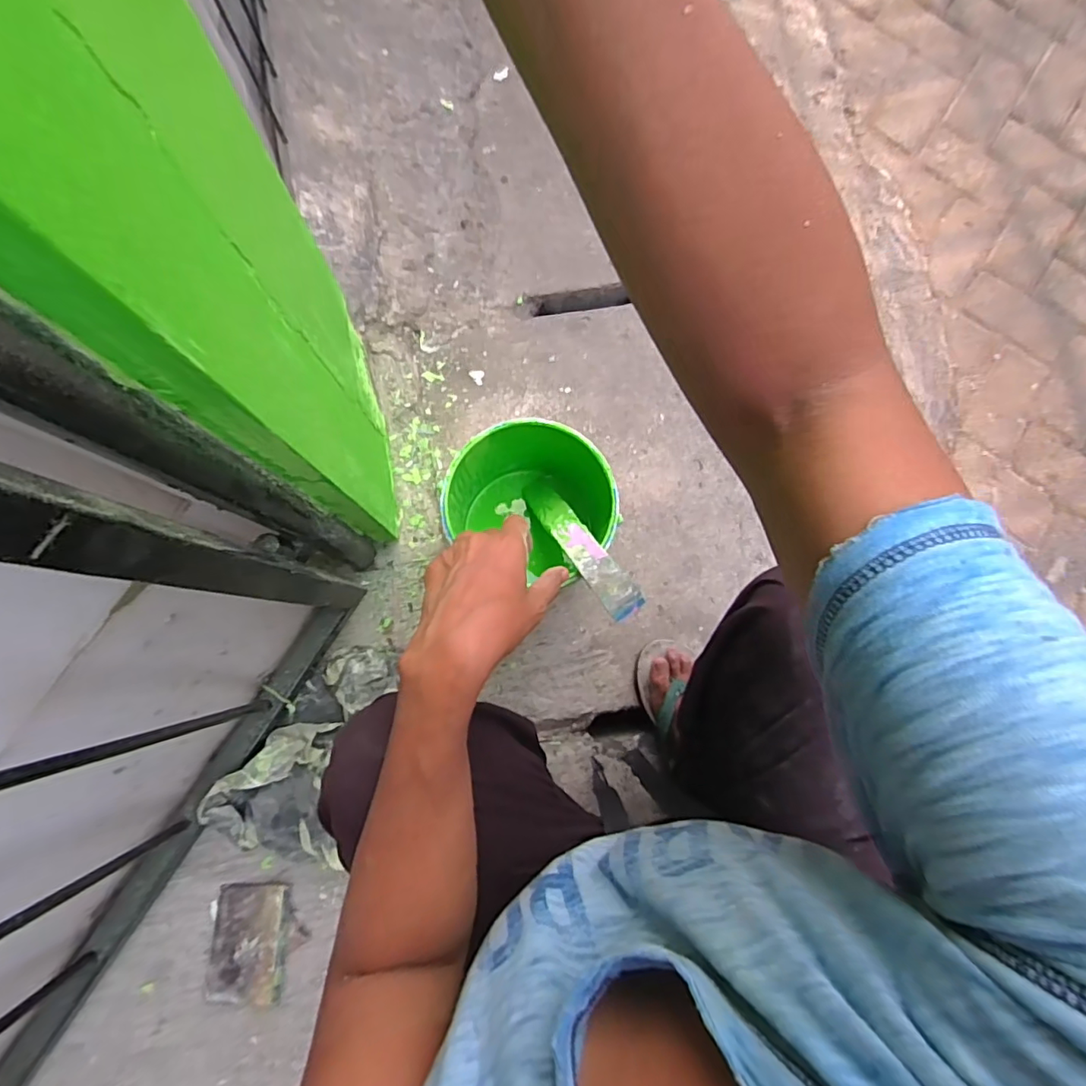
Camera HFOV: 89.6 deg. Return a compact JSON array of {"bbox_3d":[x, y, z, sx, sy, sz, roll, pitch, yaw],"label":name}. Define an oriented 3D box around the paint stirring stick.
[{"bbox_3d":[0.030,-0.011,0.599,0.033,0.320,0.013,-21,119,-7],"label":"paint stirring stick"}]

